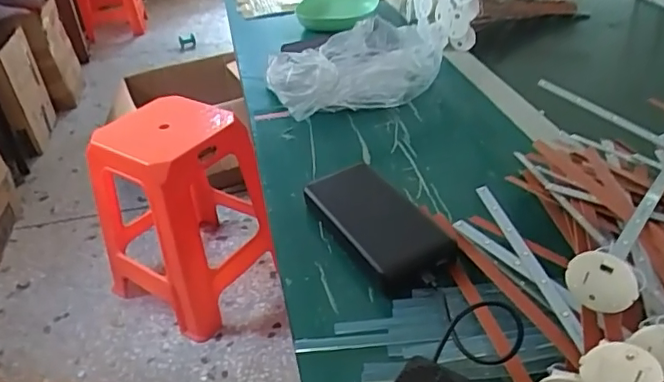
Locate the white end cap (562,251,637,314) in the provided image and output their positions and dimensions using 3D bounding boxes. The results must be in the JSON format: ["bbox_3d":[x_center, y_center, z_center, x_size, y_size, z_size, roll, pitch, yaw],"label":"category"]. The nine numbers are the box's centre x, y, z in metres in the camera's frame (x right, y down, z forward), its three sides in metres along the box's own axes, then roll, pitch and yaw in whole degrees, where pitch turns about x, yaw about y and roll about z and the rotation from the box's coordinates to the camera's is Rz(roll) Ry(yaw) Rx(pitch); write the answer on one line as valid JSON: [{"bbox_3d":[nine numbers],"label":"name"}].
[{"bbox_3d":[0.162,0.054,0.337,0.038,0.039,0.010,18,39,28],"label":"white end cap"}]

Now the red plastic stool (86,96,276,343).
[{"bbox_3d":[-0.375,0.049,1.494,0.390,0.516,0.386,25,43,35],"label":"red plastic stool"}]

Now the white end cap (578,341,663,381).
[{"bbox_3d":[0.154,0.097,0.299,0.038,0.035,0.010,13,37,22],"label":"white end cap"}]

